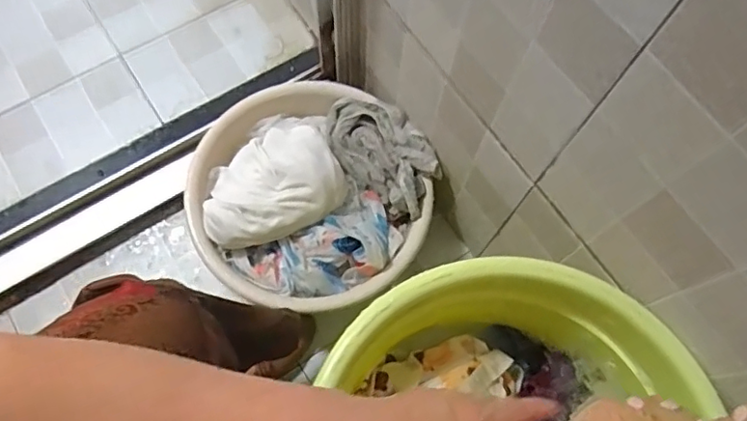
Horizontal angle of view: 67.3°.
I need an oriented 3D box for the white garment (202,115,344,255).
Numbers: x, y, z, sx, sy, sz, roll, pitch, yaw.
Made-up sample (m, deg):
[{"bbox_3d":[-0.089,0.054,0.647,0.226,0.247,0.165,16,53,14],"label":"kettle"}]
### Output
[{"bbox_3d":[-0.124,-0.043,0.708,0.211,0.068,0.150,-36,75,-14],"label":"white garment"}]

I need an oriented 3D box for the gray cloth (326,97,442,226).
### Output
[{"bbox_3d":[0.011,-0.078,0.761,0.103,0.065,0.198,-35,75,-14],"label":"gray cloth"}]

